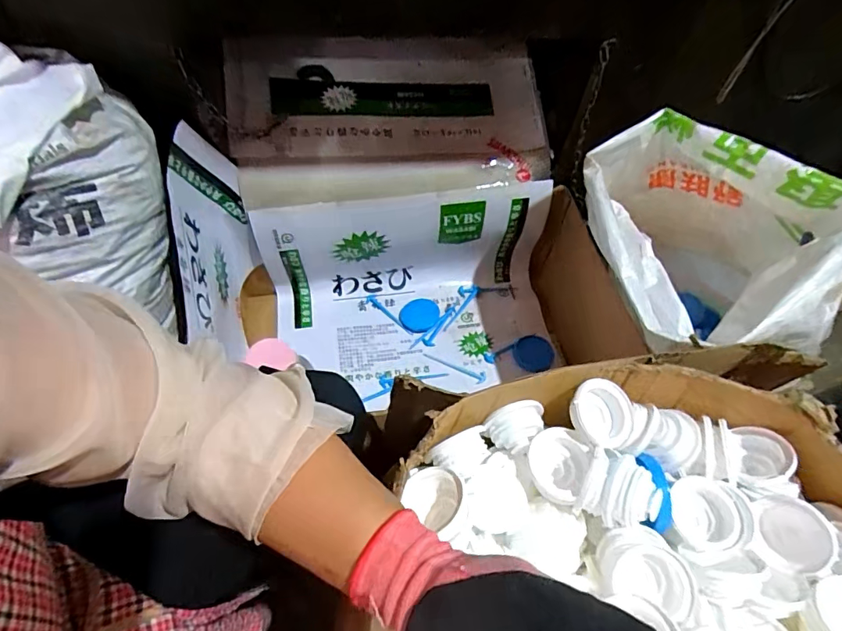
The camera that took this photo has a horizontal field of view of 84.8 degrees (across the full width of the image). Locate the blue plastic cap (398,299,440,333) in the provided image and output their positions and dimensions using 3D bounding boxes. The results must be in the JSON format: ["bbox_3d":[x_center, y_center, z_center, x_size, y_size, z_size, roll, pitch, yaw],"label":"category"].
[{"bbox_3d":[-0.003,0.001,0.973,0.082,0.021,0.069,-5,56,-8],"label":"blue plastic cap"}]

